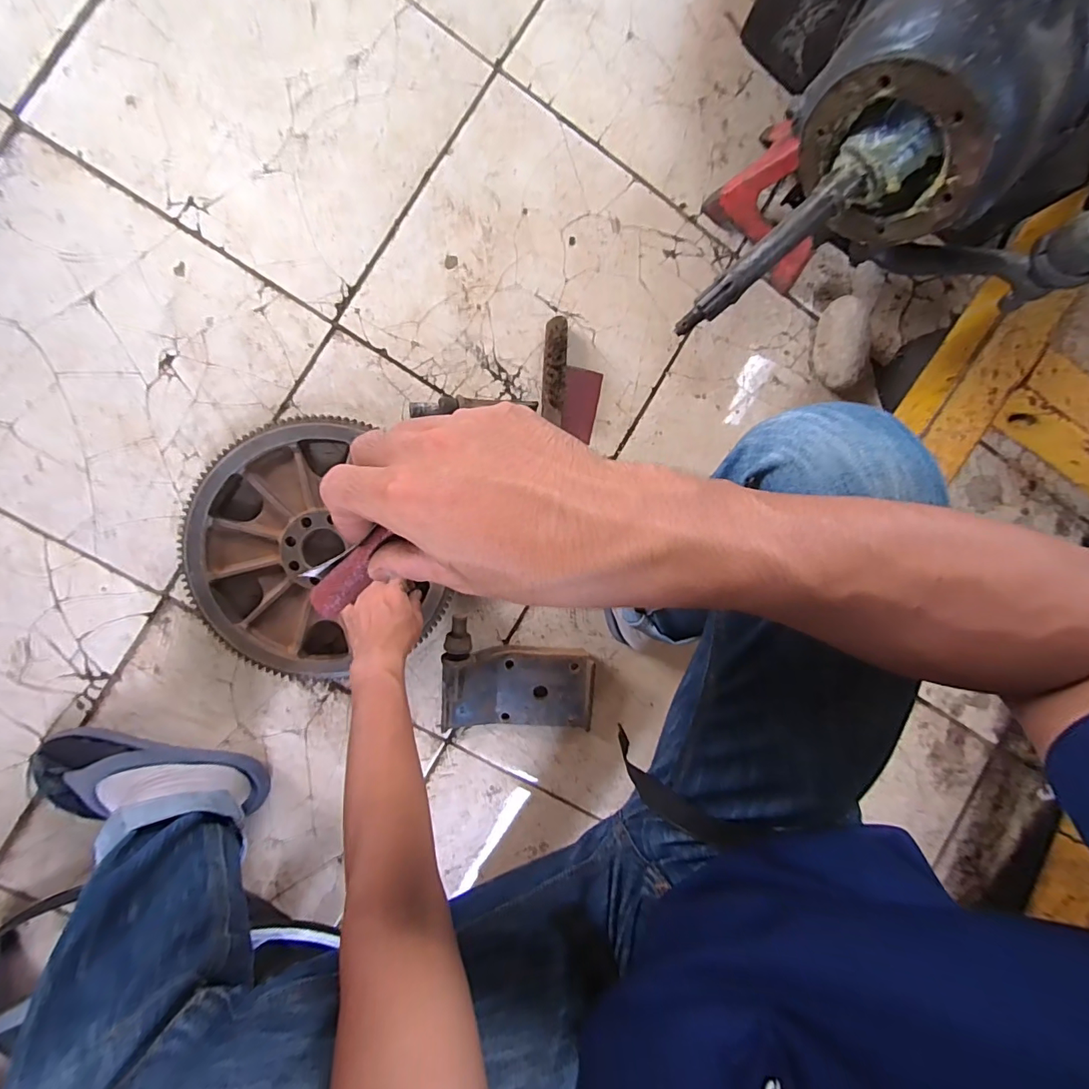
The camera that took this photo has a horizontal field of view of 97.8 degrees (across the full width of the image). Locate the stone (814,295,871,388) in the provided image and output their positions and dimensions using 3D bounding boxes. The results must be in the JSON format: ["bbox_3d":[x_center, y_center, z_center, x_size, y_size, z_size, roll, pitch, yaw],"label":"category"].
[{"bbox_3d":[0.434,-0.295,0.694,0.055,0.070,0.123,-1,95,-9],"label":"stone"}]

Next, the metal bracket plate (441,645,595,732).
[{"bbox_3d":[-0.036,0.198,0.647,0.200,0.041,0.113,1,94,-9],"label":"metal bracket plate"}]

